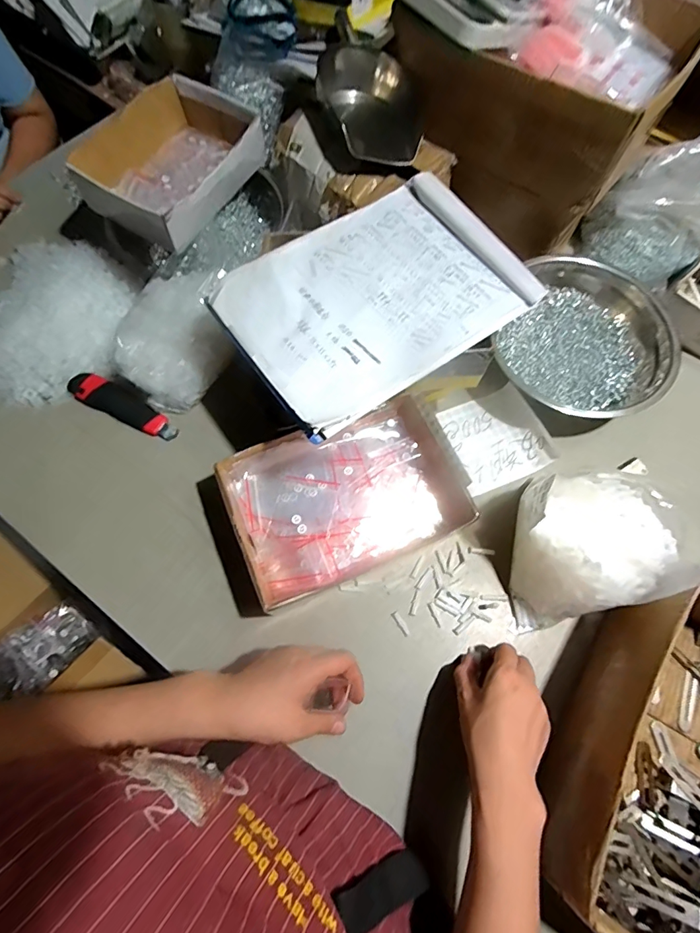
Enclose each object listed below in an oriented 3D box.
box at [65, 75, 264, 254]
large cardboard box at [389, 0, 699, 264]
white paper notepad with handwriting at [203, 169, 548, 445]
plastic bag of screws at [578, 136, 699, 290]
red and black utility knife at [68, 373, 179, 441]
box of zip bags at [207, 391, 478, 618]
[{"bbox_3d":[-0.242,-0.429,0.619,0.174,0.066,0.244,31,72,10],"label":"box"},{"bbox_3d":[0.252,-0.504,0.629,0.326,0.218,0.271,36,72,11],"label":"large cardboard box"},{"bbox_3d":[0.028,-0.186,0.473,0.306,0.012,0.215,-33,74,-13],"label":"white paper notepad with handwriting"},{"bbox_3d":[0.470,-0.389,0.632,0.169,0.142,0.199,42,74,13],"label":"plastic bag of screws"},{"bbox_3d":[-0.297,-0.081,0.577,0.155,0.018,0.039,24,71,7],"label":"red and black utility knife"},{"bbox_3d":[-0.008,0.038,0.519,0.256,0.071,0.178,-23,71,-10],"label":"box of zip bags"}]

